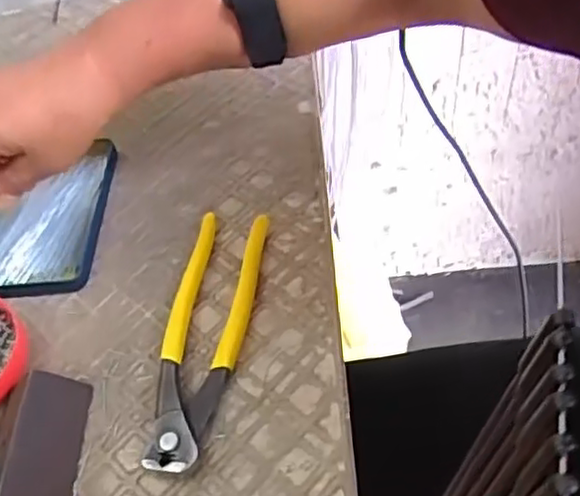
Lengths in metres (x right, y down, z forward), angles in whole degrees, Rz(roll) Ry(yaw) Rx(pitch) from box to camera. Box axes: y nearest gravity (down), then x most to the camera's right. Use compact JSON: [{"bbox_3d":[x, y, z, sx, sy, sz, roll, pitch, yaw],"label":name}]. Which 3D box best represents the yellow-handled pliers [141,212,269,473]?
[{"bbox_3d":[-0.047,0.046,0.381,0.043,0.011,0.164,2,52,11],"label":"yellow-handled pliers"}]

